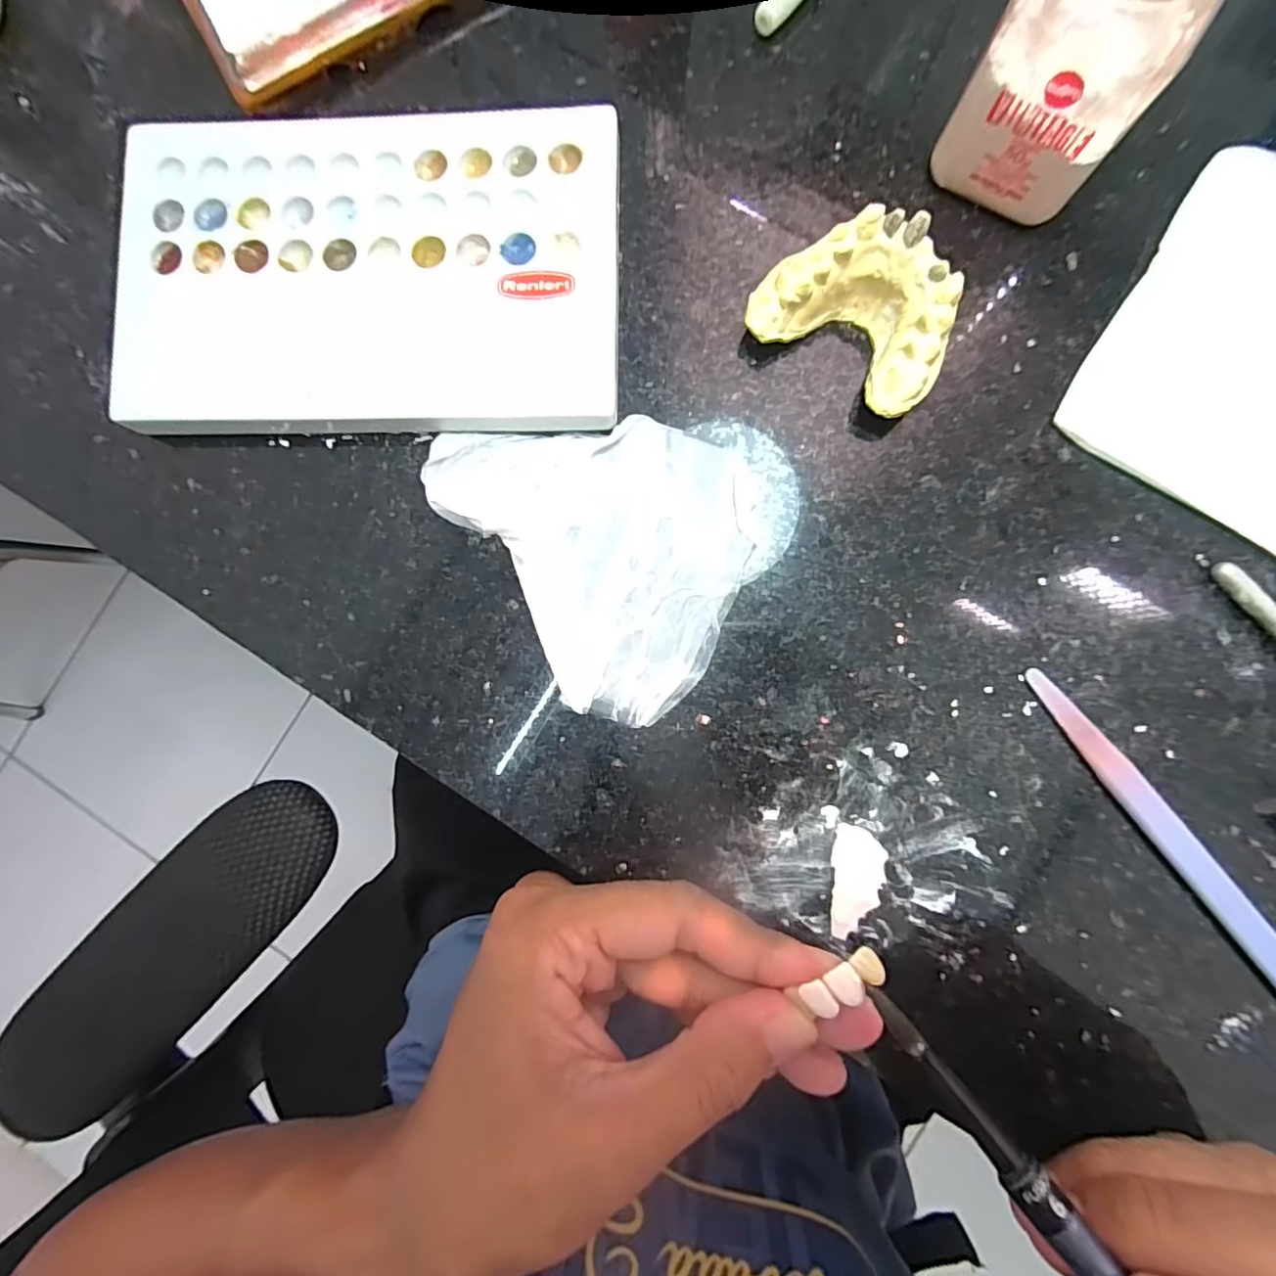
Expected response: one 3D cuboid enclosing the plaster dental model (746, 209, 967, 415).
[{"bbox_3d":[0.063,-0.092,0.158,0.053,0.026,0.037,35,90,3],"label":"plaster dental model"}]

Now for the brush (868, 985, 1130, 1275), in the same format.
[{"bbox_3d":[0.103,0.138,0.096,0.008,0.007,0.160,-42,65,1],"label":"brush"}]

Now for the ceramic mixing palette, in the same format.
[{"bbox_3d":[-0.081,-0.111,0.172,0.149,0.012,0.093,0,88,3],"label":"ceramic mixing palette"}]

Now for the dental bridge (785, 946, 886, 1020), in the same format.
[{"bbox_3d":[0.049,0.083,0.135,0.021,0.004,0.008,-32,87,0],"label":"dental bridge"}]

